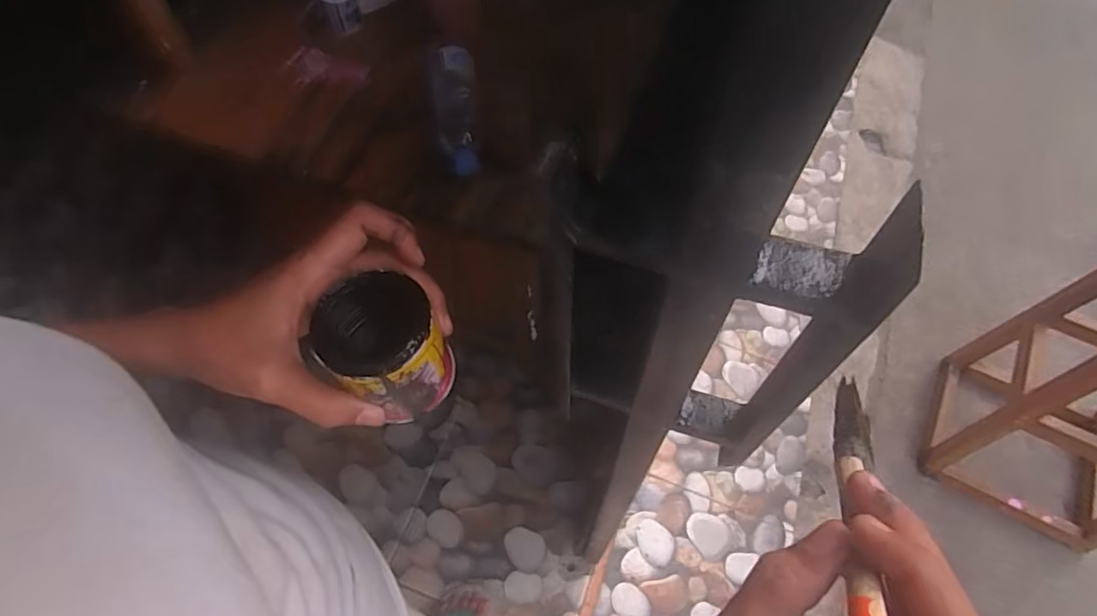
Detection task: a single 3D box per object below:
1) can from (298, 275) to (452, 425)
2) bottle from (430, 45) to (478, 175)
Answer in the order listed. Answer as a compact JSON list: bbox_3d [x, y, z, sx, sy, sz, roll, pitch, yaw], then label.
[{"bbox_3d":[-0.083,0.020,0.301,0.054,0.062,0.058,-36,65,-18],"label":"can"},{"bbox_3d":[-0.131,-0.283,0.843,0.067,0.050,0.228,-9,72,-4],"label":"bottle"}]

